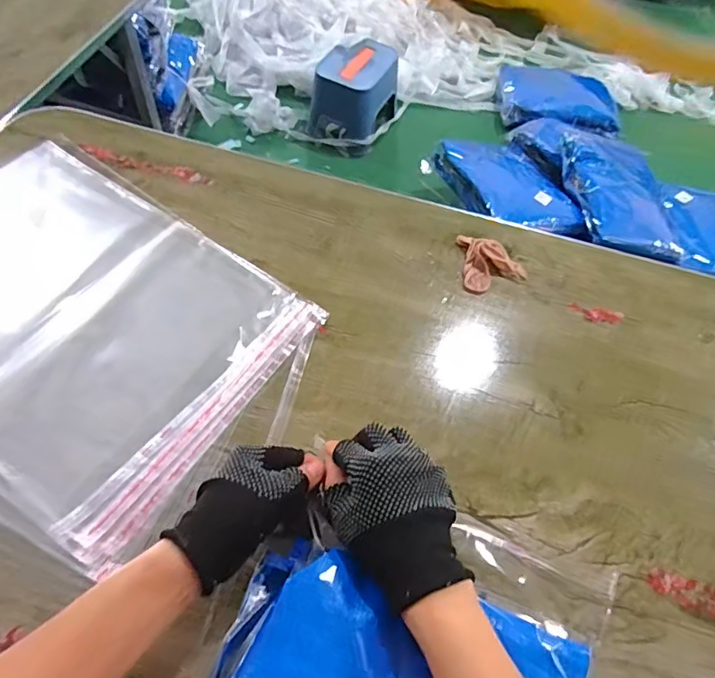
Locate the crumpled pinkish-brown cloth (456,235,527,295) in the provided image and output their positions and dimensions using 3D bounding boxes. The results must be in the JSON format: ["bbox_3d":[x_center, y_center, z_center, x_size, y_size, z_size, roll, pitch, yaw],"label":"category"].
[{"bbox_3d":[0.157,-0.089,0.606,0.073,0.016,0.076,1,60,-5],"label":"crumpled pinkish-brown cloth"}]

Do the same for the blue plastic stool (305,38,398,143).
[{"bbox_3d":[-0.005,-0.630,1.345,0.176,0.167,0.201,24,61,9],"label":"blue plastic stool"}]

